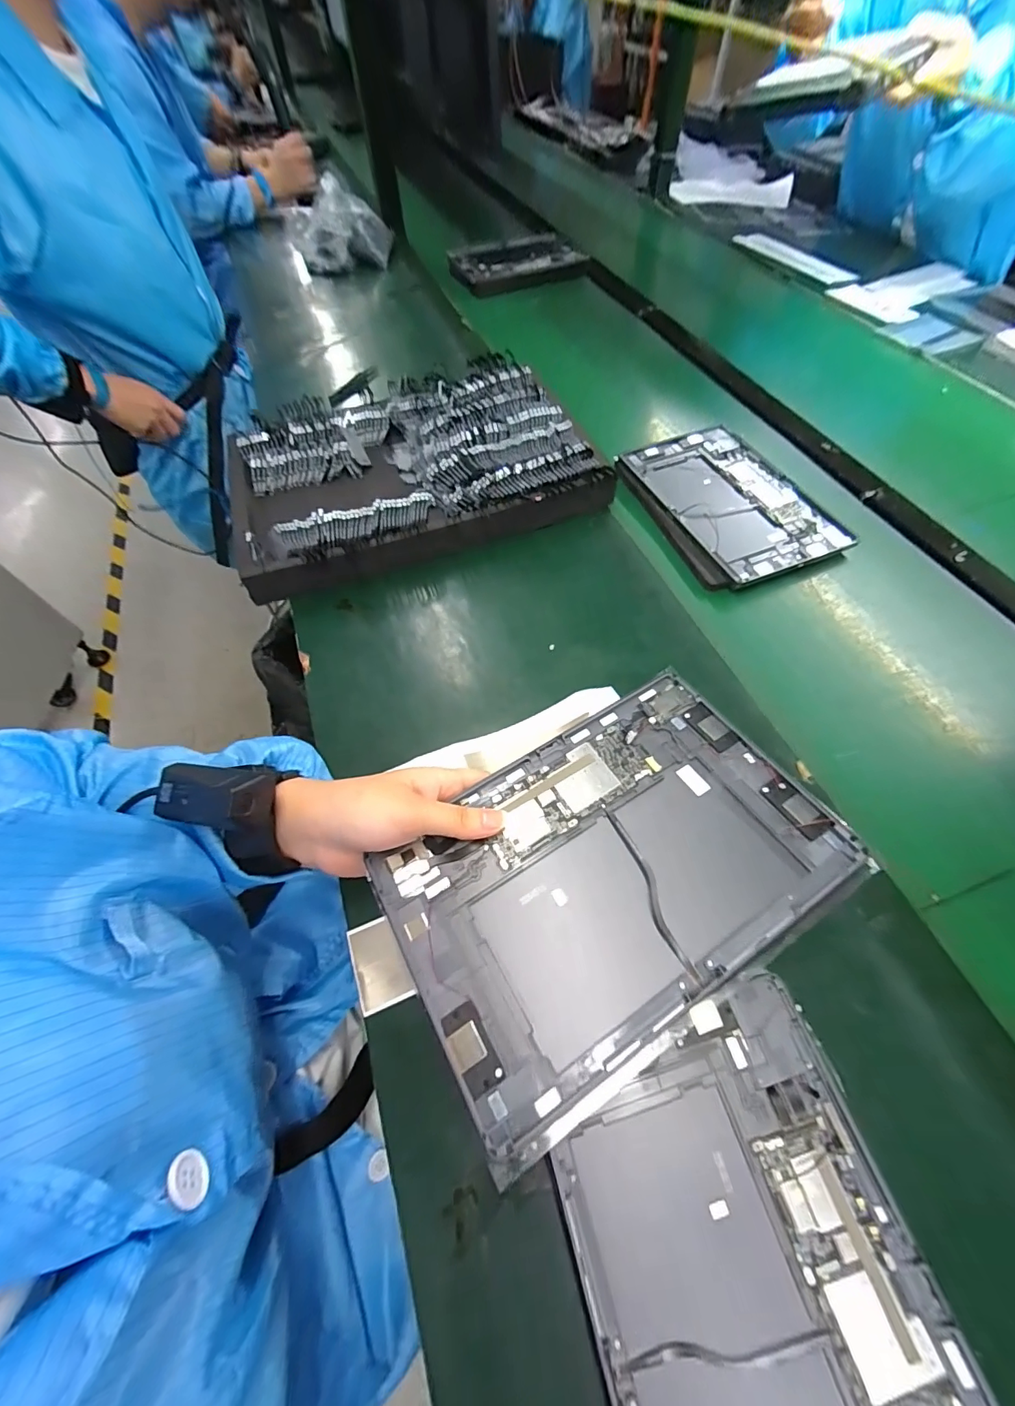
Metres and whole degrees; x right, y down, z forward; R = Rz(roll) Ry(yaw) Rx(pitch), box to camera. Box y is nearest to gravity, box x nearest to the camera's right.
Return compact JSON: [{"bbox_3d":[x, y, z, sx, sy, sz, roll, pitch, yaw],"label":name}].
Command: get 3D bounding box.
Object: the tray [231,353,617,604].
[{"bbox_3d":[-0.129,-0.303,0.587,0.421,0.061,0.328,-18,59,-10],"label":"tray"}]

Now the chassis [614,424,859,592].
[{"bbox_3d":[0.264,-0.248,0.571,0.182,0.017,0.251,-19,59,-10],"label":"chassis"}]

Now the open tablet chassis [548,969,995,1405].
[{"bbox_3d":[0.128,0.302,0.232,0.167,0.010,0.247,-17,61,-4],"label":"open tablet chassis"}]

